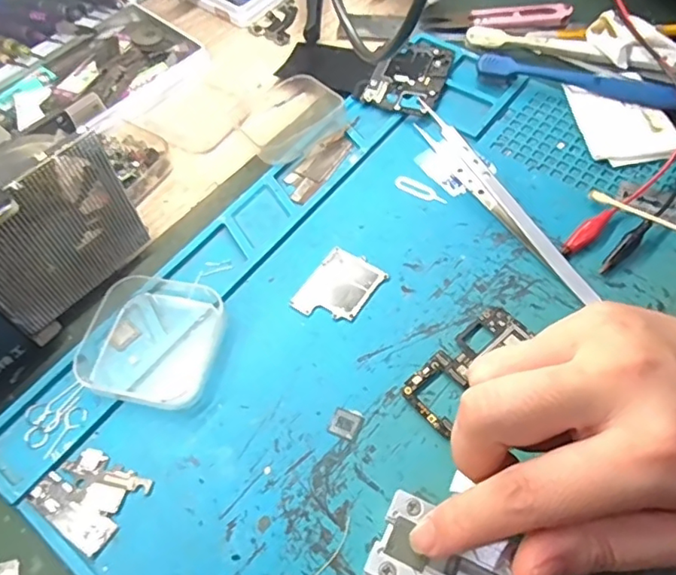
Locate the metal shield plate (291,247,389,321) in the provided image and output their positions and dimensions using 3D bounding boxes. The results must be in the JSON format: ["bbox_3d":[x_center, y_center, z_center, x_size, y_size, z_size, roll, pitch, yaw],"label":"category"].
[{"bbox_3d":[0.000,-0.001,0.300,0.034,0.004,0.044,31,66,20],"label":"metal shield plate"}]

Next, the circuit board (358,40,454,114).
[{"bbox_3d":[0.050,-0.144,0.383,0.048,0.005,0.070,23,63,16],"label":"circuit board"}]

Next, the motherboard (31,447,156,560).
[{"bbox_3d":[-0.111,0.091,0.252,0.043,0.004,0.035,28,65,19],"label":"motherboard"}]

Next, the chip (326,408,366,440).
[{"bbox_3d":[0.004,0.063,0.262,0.014,0.004,0.013,19,62,15],"label":"chip"}]

